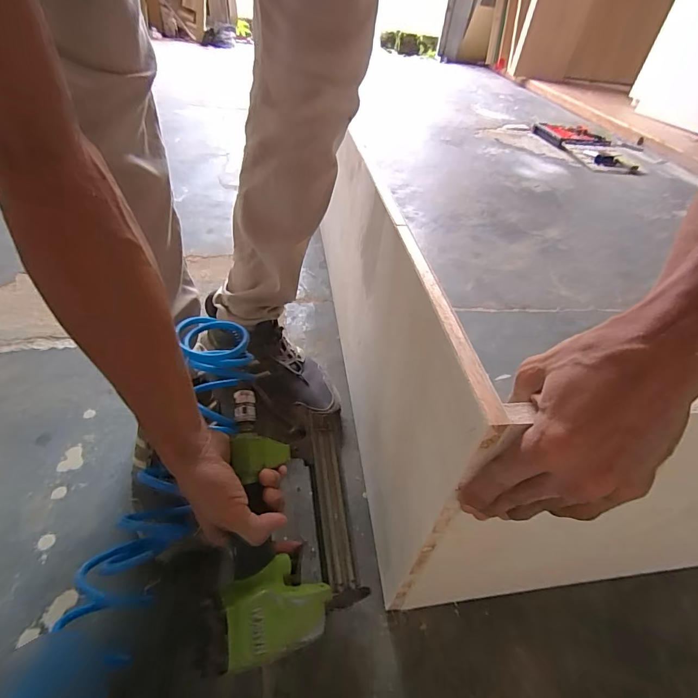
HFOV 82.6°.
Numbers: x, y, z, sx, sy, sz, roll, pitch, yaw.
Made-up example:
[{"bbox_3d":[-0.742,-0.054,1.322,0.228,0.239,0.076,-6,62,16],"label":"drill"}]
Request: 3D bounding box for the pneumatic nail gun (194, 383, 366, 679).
[{"bbox_3d":[-0.073,0.172,0.422,0.167,0.065,0.254,14,54,-43],"label":"pneumatic nail gun"}]

